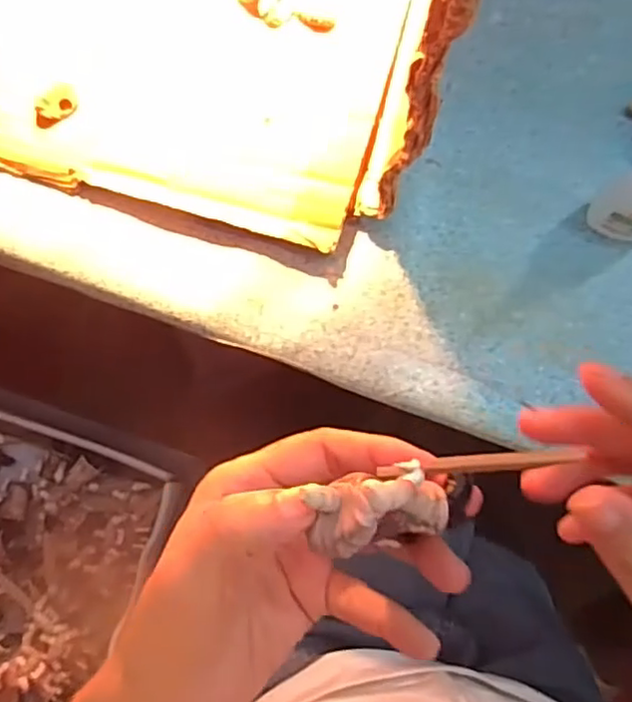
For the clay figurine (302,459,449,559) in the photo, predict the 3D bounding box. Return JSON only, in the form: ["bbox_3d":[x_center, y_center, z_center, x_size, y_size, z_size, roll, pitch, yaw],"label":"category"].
[{"bbox_3d":[0.020,0.046,0.191,0.044,0.017,0.020,5,82,-34],"label":"clay figurine"}]

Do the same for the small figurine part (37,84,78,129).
[{"bbox_3d":[-0.137,-0.128,0.340,0.025,0.007,0.013,-35,85,-5],"label":"small figurine part"}]

